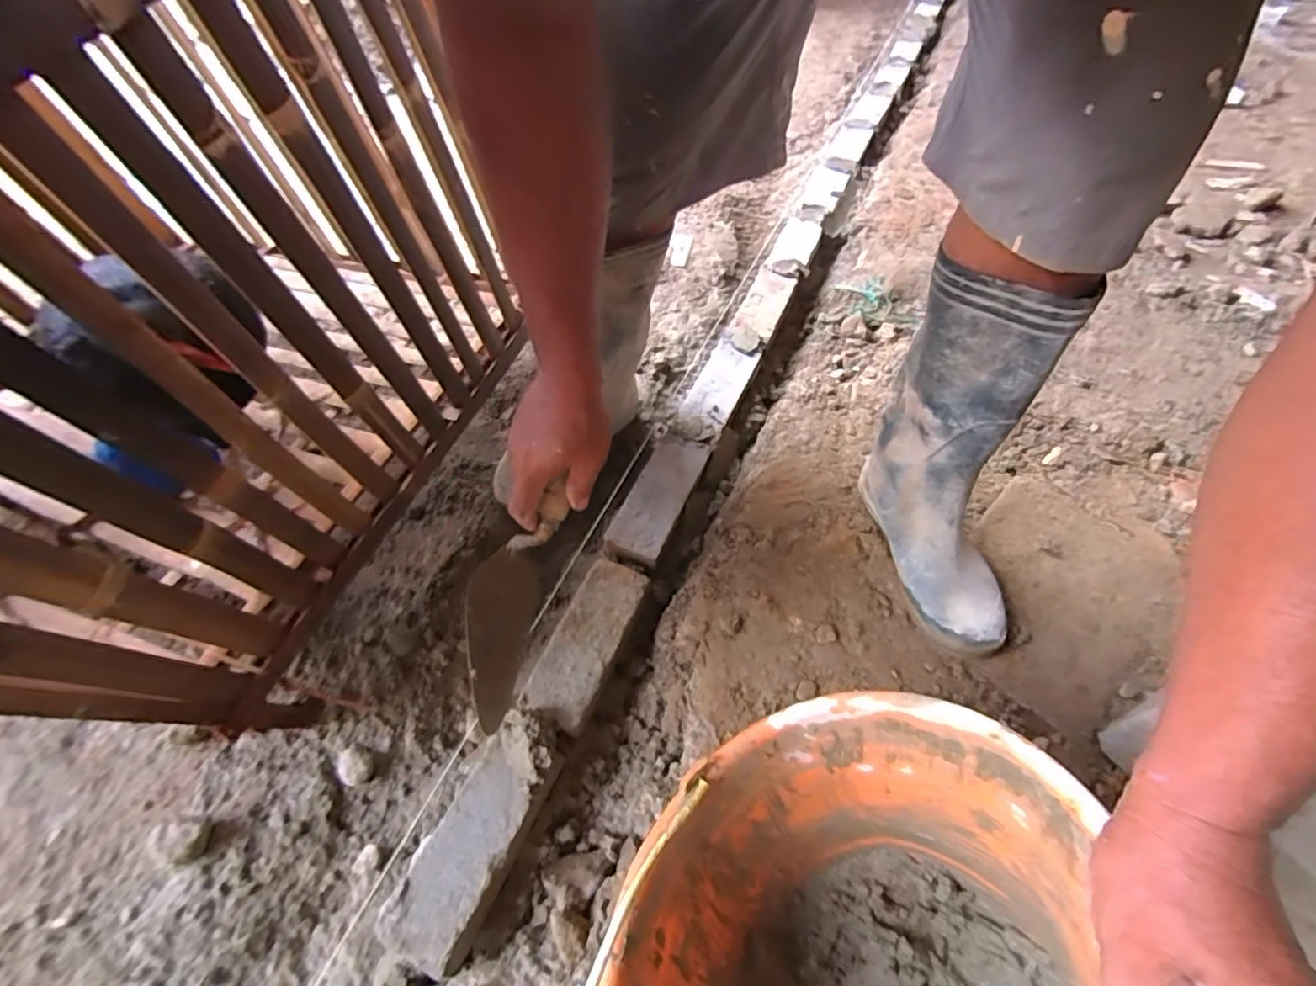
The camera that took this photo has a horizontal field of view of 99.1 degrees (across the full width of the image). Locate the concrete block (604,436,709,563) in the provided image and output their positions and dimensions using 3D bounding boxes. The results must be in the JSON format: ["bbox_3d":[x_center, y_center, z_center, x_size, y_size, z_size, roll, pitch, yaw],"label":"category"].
[{"bbox_3d":[0.003,0.006,0.776,0.074,0.043,0.194,18,56,16],"label":"concrete block"}]

